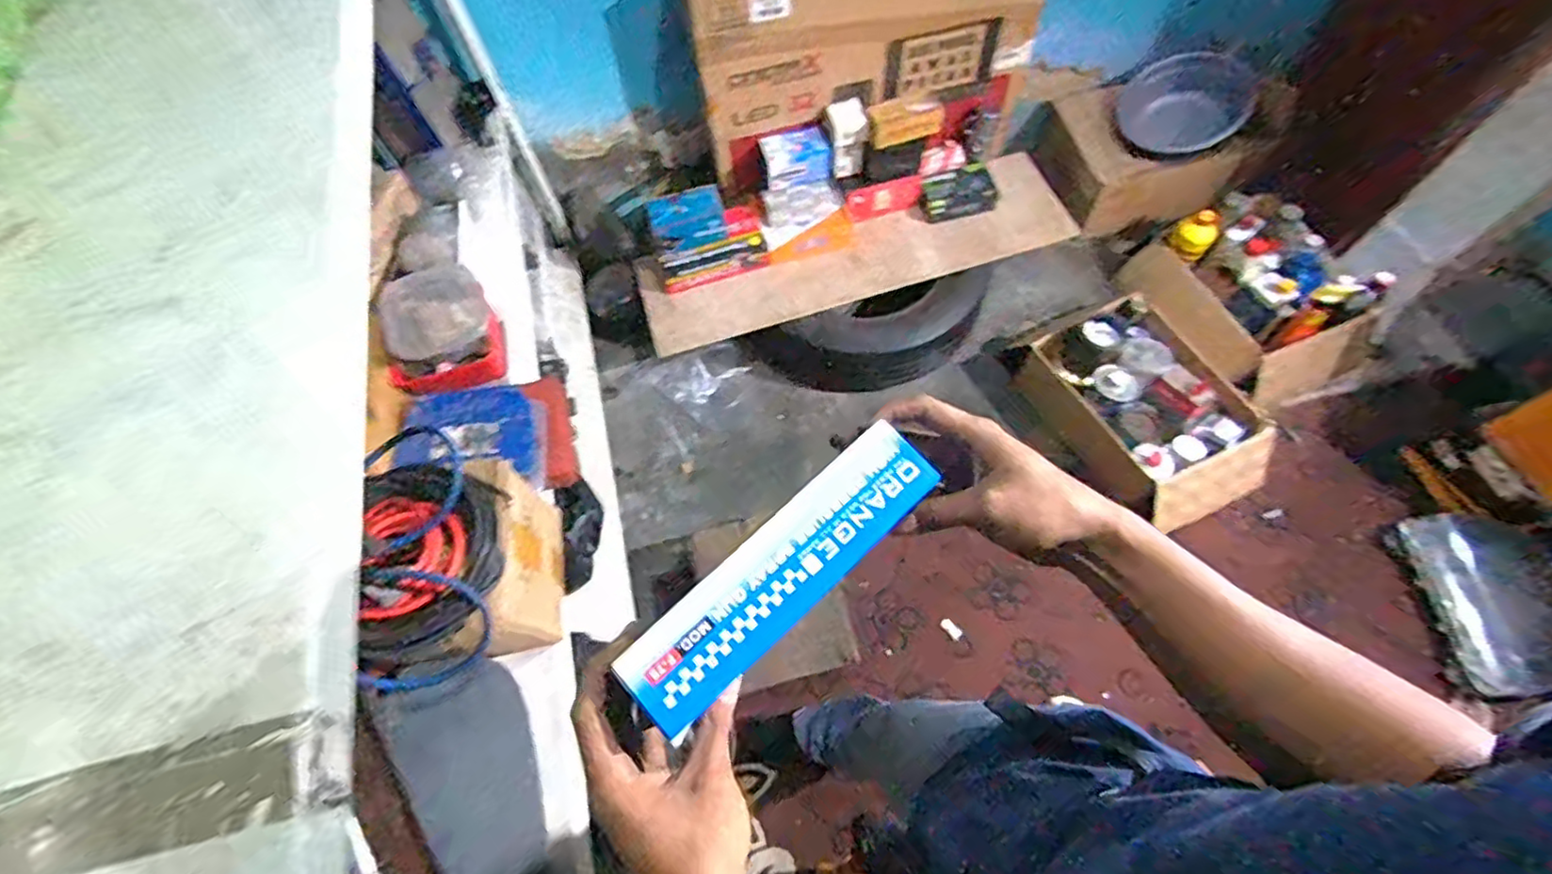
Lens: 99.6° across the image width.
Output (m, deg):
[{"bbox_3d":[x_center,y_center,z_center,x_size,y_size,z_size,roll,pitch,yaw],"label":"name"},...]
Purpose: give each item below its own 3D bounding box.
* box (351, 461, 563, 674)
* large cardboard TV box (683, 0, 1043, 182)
[{"bbox_3d":[-0.389,0.168,0.821,0.174,0.262,0.231,-10,64,-1],"label":"box"},{"bbox_3d":[0.214,-0.845,1.433,0.763,0.406,0.134,-10,64,-1],"label":"large cardboard TV box"}]

